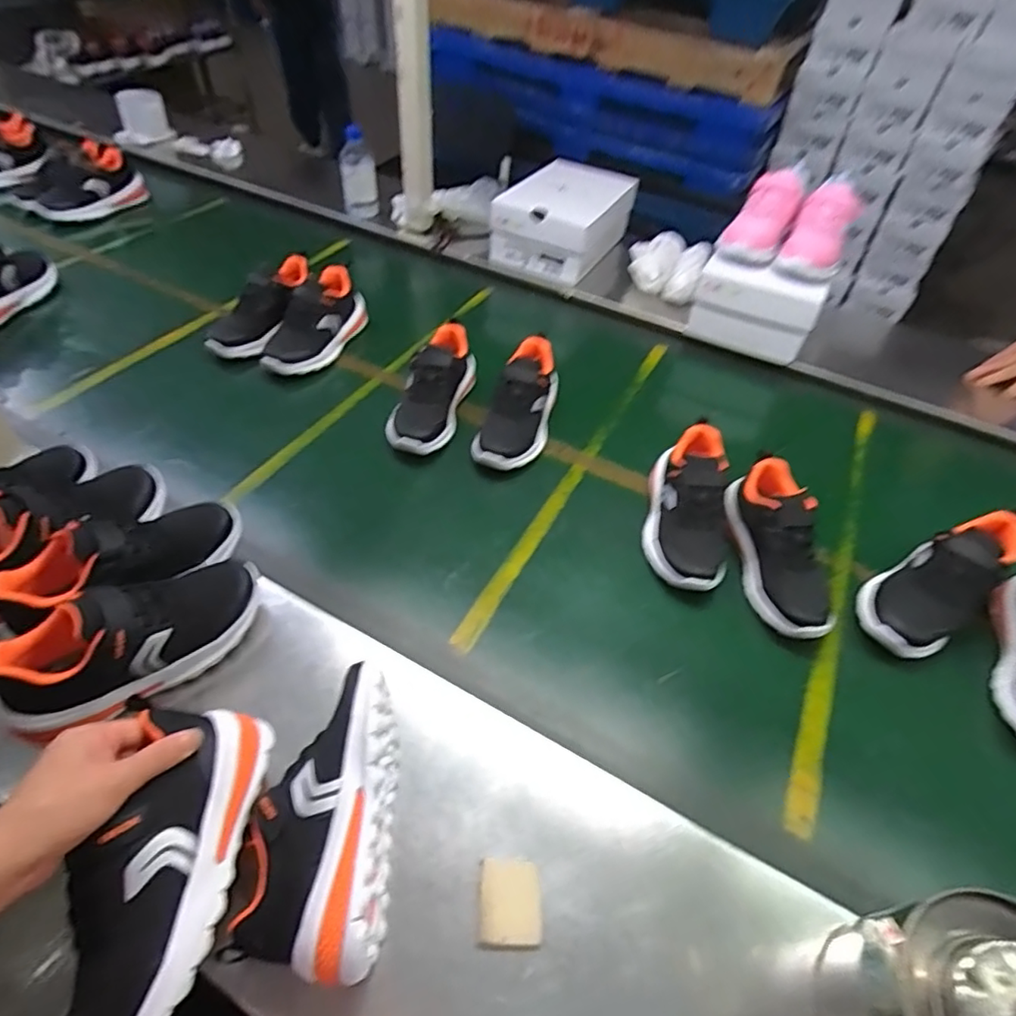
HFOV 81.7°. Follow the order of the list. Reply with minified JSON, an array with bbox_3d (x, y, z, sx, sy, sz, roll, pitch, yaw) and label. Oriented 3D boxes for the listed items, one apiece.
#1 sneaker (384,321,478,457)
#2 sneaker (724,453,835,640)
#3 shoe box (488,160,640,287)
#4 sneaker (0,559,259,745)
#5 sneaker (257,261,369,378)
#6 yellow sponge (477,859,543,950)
[{"bbox_3d":[-0.110,-0.172,0.858,0.093,0.106,0.215,16,65,11],"label":"sneaker"},{"bbox_3d":[0.319,0.037,0.686,0.083,0.081,0.208,5,45,-2],"label":"sneaker"},{"bbox_3d":[0.125,-0.610,1.215,0.199,0.117,0.317,25,52,16],"label":"shoe box"},{"bbox_3d":[-0.332,0.109,0.527,0.209,0.089,0.082,-32,59,-26],"label":"sneaker"},{"bbox_3d":[-0.310,-0.296,0.949,0.086,0.110,0.212,14,50,7],"label":"sneaker"},{"bbox_3d":[0.002,0.303,0.450,0.048,0.015,0.056,2,51,0],"label":"yellow sponge"}]

